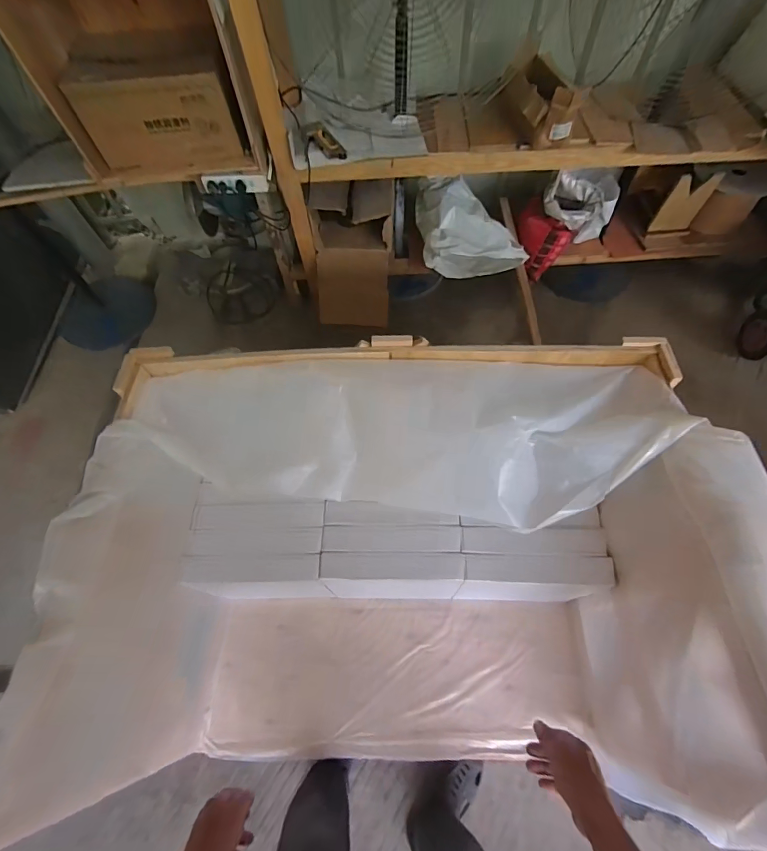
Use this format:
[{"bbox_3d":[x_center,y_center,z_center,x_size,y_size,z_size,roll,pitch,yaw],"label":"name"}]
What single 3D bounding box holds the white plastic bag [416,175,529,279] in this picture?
[{"bbox_3d":[0.331,-0.758,1.547,0.400,0.208,0.408,-2,65,1],"label":"white plastic bag"}]

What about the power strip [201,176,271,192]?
[{"bbox_3d":[-0.467,-0.763,1.257,0.201,0.058,0.027,-5,65,0],"label":"power strip"}]

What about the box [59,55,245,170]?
[{"bbox_3d":[-0.652,-0.927,1.160,0.410,0.212,0.206,-10,65,-3],"label":"box"}]

